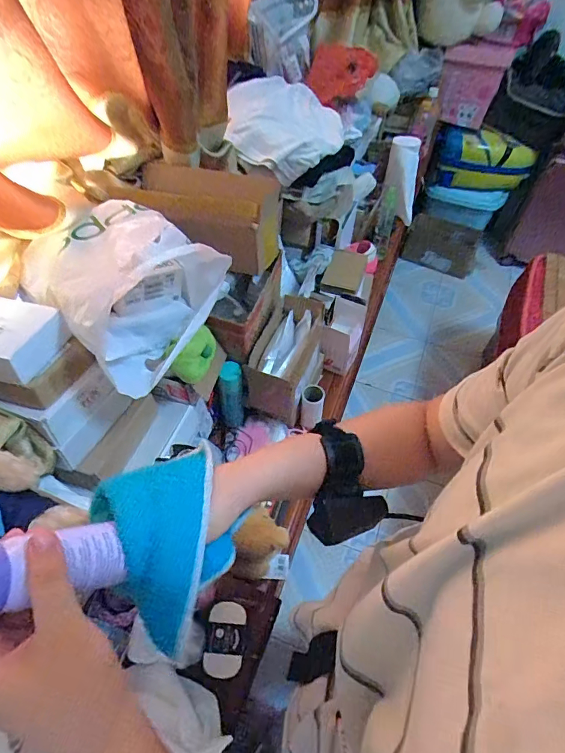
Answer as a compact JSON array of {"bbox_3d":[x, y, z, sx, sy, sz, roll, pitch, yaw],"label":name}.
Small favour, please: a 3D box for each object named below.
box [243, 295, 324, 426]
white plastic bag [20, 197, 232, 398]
[{"bbox_3d":[0.009,-0.029,0.877,0.109,0.164,0.196,15,55,8],"label":"box"},{"bbox_3d":[-0.232,-0.143,0.601,0.257,0.163,0.204,33,60,20],"label":"white plastic bag"}]

